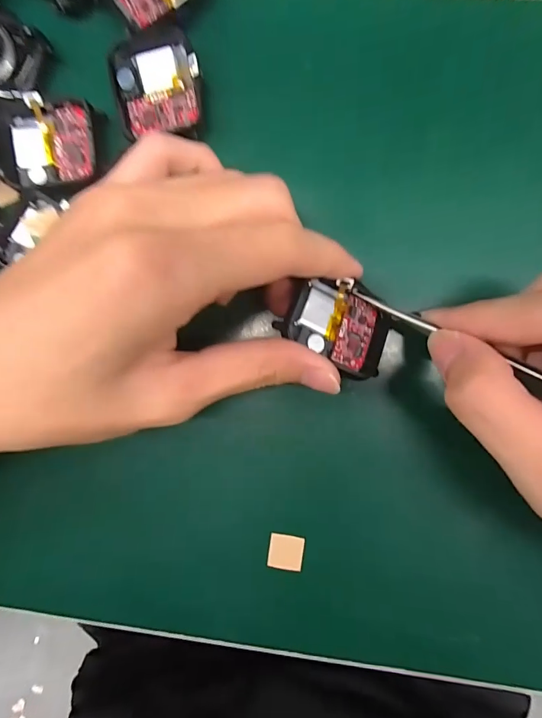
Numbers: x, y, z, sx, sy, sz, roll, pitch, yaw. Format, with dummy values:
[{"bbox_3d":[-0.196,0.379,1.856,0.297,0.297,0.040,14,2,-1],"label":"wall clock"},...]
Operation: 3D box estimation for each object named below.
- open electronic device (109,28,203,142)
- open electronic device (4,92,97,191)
[{"bbox_3d":[-0.048,-0.118,0.163,0.037,0.008,0.044,-3,90,4],"label":"open electronic device"},{"bbox_3d":[-0.096,-0.093,0.166,0.039,0.008,0.037,1,90,4],"label":"open electronic device"}]

